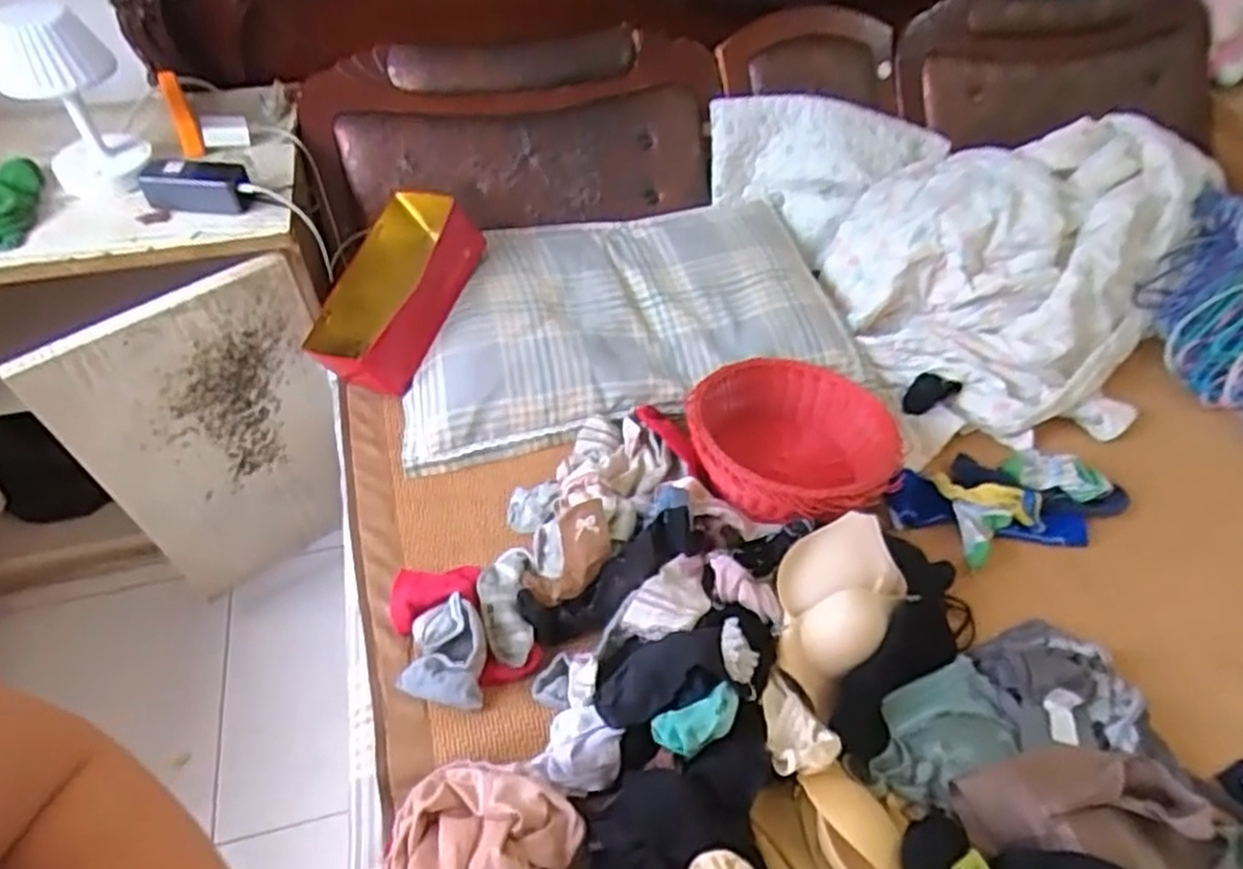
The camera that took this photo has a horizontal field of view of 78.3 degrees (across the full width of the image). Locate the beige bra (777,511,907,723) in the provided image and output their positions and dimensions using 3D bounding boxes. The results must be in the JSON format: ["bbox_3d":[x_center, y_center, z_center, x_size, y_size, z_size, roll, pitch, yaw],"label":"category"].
[{"bbox_3d":[0.233,0.183,0.845,0.125,0.082,0.200,29,53,22],"label":"beige bra"}]

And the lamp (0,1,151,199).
[{"bbox_3d":[-0.714,-0.431,0.995,0.120,0.219,0.128,-34,57,-28],"label":"lamp"}]

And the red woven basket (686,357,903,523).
[{"bbox_3d":[0.223,0.020,1.036,0.266,0.128,0.252,1,48,-1],"label":"red woven basket"}]

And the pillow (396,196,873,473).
[{"bbox_3d":[-0.016,-0.188,1.180,0.677,0.137,0.390,-13,50,-14],"label":"pillow"}]

